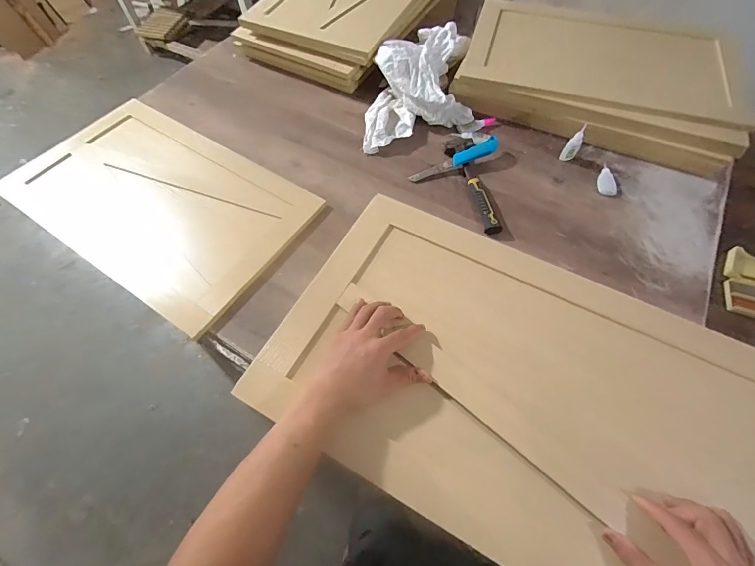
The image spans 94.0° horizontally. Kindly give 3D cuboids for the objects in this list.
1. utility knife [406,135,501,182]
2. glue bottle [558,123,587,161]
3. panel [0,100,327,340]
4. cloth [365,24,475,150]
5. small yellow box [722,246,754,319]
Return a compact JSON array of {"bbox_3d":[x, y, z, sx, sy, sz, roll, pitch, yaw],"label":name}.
[{"bbox_3d":[0.187,-0.294,0.836,0.225,0.029,0.034,-24,64,-12],"label":"utility knife"},{"bbox_3d":[0.465,-0.330,0.831,0.031,0.083,0.023,31,66,16],"label":"glue bottle"},{"bbox_3d":[-0.497,-0.200,0.789,0.655,0.029,0.375,30,66,16],"label":"panel"},{"bbox_3d":[0.108,-0.506,0.897,0.251,0.127,0.342,4,62,3],"label":"cloth"},{"bbox_3d":[0.726,0.002,0.685,0.078,0.022,0.142,24,65,13],"label":"small yellow box"}]

